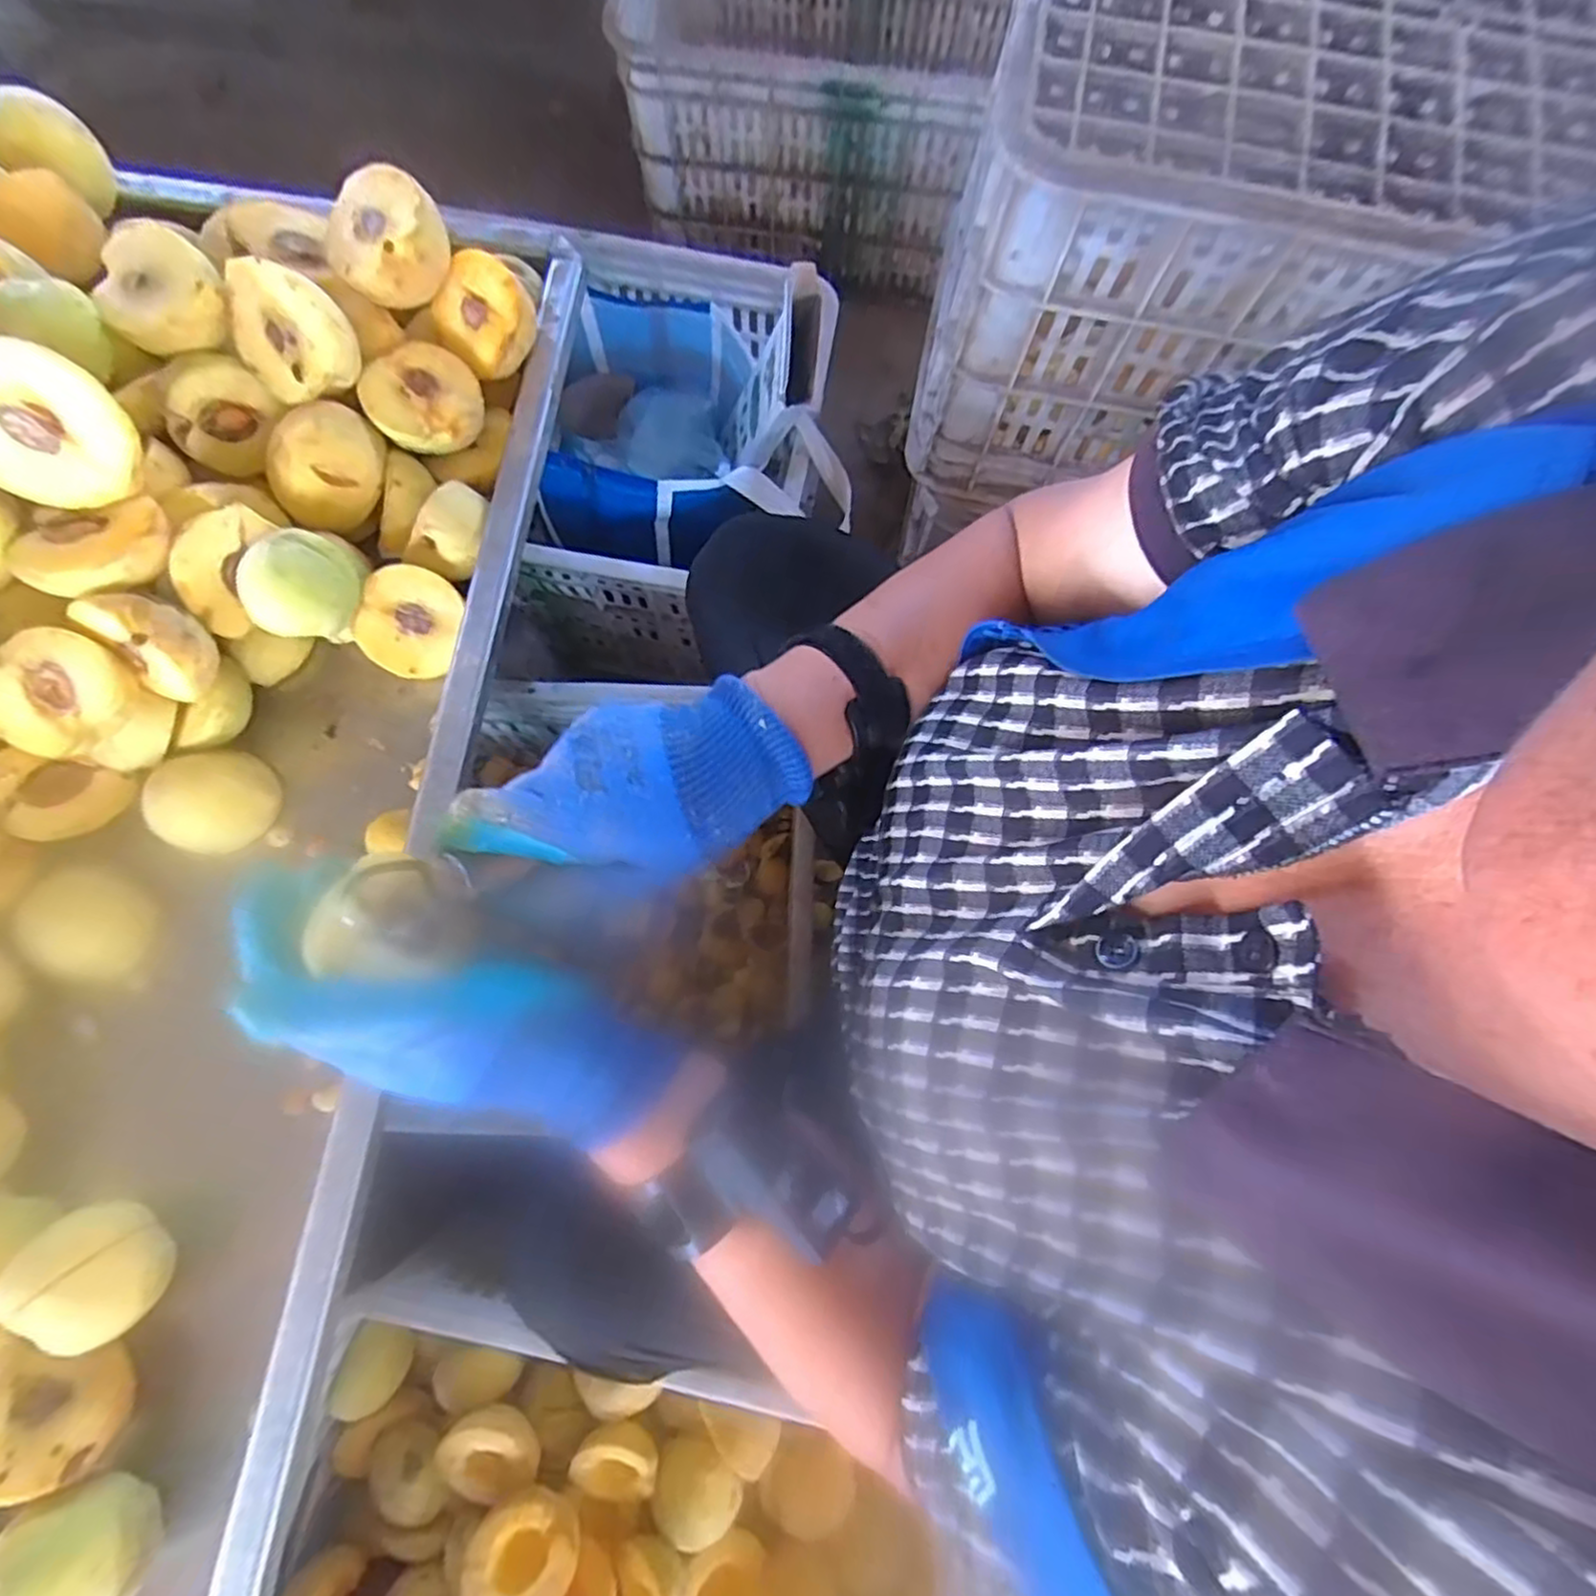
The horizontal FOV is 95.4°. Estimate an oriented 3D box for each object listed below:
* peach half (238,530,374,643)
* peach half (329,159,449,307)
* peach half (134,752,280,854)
[{"bbox_3d":[-0.301,-0.130,0.436,0.039,0.060,0.065,12,85,35],"label":"peach half"},{"bbox_3d":[-0.253,-0.347,0.452,0.072,0.036,0.082,-33,75,13],"label":"peach half"},{"bbox_3d":[-0.373,0.002,0.462,0.057,0.036,0.069,30,77,6],"label":"peach half"}]

